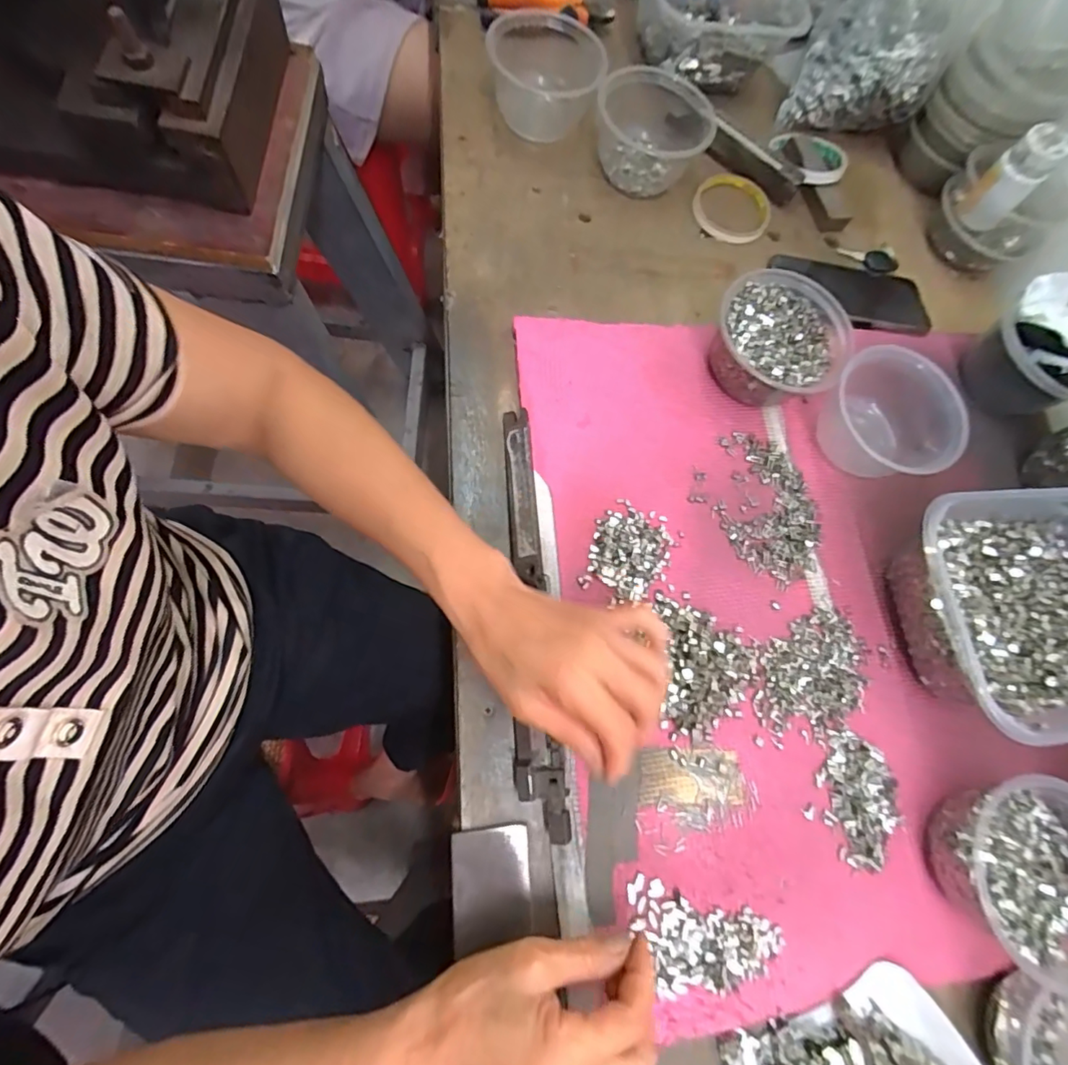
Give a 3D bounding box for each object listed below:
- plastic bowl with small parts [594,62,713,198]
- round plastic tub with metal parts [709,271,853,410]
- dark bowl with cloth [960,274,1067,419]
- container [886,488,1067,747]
[{"bbox_3d":[0.120,-0.408,0.529,0.106,0.064,0.110,3,72,-9],"label":"plastic bowl with small parts"},{"bbox_3d":[0.211,-0.163,0.463,0.112,0.066,0.116,3,72,-9],"label":"round plastic tub with metal parts"},{"bbox_3d":[0.467,-0.166,0.494,0.092,0.079,0.096,3,72,-9],"label":"dark bowl with cloth"},{"bbox_3d":[0.379,0.059,0.401,0.178,0.062,0.170,-4,73,-10],"label":"container"}]

